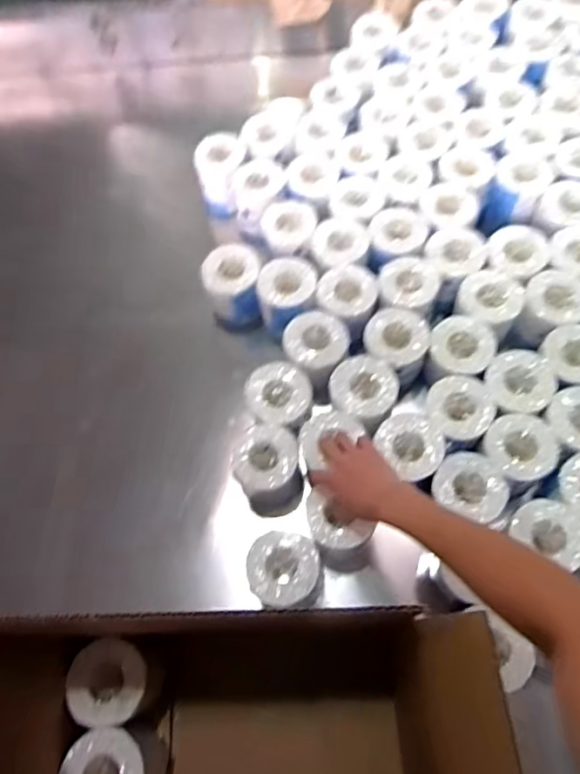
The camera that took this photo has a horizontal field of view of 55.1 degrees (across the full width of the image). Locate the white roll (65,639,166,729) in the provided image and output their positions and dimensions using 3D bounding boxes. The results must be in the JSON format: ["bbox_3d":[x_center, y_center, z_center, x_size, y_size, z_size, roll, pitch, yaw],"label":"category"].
[{"bbox_3d":[-0.215,0.368,0.697,0.085,0.107,0.088,-2,65,3],"label":"white roll"}]

